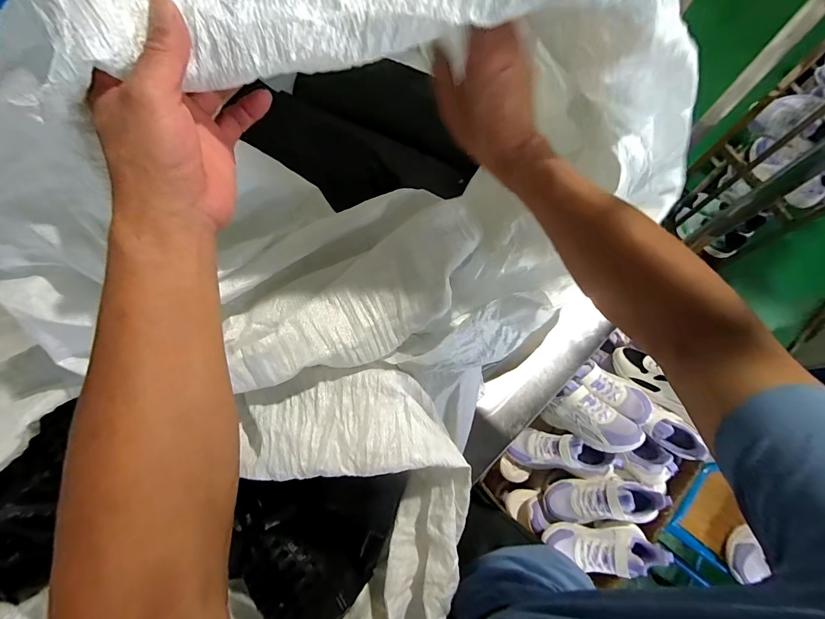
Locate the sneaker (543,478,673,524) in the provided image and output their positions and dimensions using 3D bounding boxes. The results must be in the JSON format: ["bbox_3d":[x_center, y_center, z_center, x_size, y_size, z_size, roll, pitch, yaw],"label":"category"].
[{"bbox_3d":[0.427,0.430,0.803,0.245,0.125,0.092,-12,70,23],"label":"sneaker"}]

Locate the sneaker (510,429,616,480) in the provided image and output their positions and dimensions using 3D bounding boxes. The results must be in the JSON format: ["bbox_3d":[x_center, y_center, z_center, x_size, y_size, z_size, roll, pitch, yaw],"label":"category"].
[{"bbox_3d":[0.353,0.348,0.866,0.231,0.112,0.090,1,70,28],"label":"sneaker"}]

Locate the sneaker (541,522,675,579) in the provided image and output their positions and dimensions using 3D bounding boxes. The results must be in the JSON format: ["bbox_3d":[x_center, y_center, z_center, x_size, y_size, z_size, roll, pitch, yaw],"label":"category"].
[{"bbox_3d":[0.414,0.497,0.752,0.245,0.109,0.093,1,72,1],"label":"sneaker"}]

